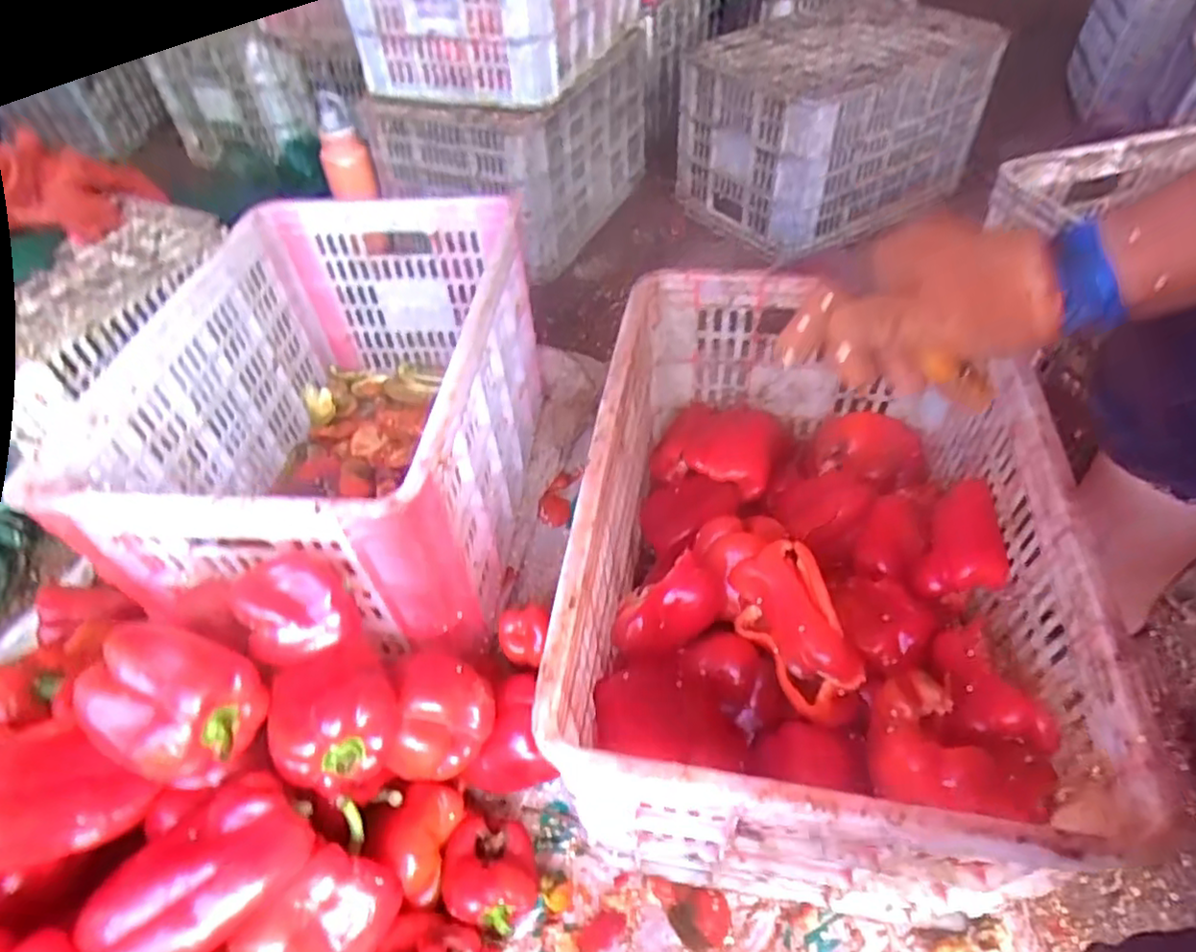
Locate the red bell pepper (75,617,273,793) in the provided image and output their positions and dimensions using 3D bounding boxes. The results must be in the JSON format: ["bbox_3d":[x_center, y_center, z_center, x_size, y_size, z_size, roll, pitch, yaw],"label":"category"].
[{"bbox_3d":[-0.311,0.171,0.494,0.114,0.087,0.086,13,50,15],"label":"red bell pepper"}]

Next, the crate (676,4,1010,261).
[{"bbox_3d":[0.421,-0.672,1.260,0.527,0.267,0.327,-29,53,-21],"label":"crate"}]

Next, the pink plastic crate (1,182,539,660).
[{"bbox_3d":[-0.291,-0.071,0.795,0.365,0.283,0.506,1,48,4],"label":"pink plastic crate"}]

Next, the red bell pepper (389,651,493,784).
[{"bbox_3d":[-0.134,0.201,0.579,0.075,0.071,0.100,3,49,7],"label":"red bell pepper"}]

